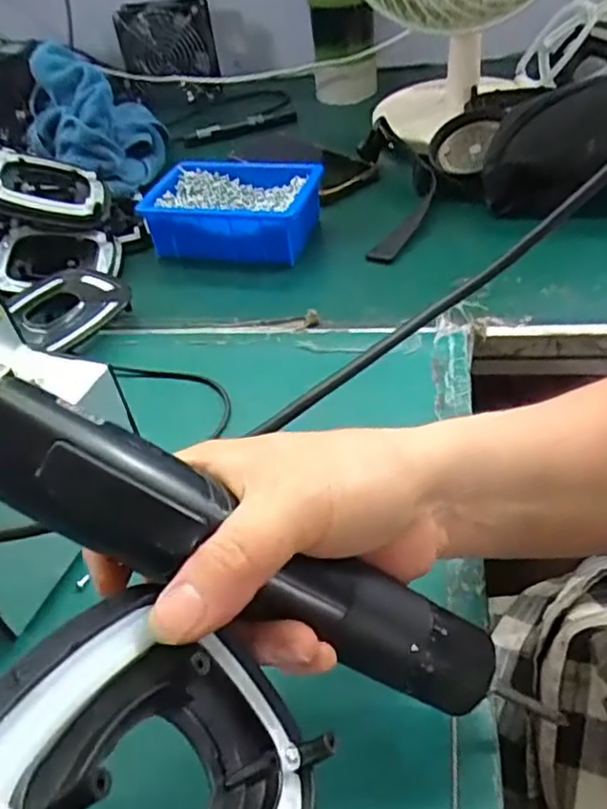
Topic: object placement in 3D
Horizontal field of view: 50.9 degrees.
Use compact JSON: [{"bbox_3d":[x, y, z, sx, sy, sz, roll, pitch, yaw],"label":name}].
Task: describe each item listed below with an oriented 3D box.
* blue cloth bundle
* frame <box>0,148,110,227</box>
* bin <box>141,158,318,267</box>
[{"bbox_3d":[-0.221,-0.303,0.679,0.132,0.117,0.180,-15,43,-8],"label":"blue cloth bundle"},{"bbox_3d":[-0.236,-0.194,0.581,0.107,0.030,0.079,7,47,-24],"label":"frame"},{"bbox_3d":[-0.062,-0.176,0.578,0.154,0.049,0.100,6,44,14],"label":"bin"}]

